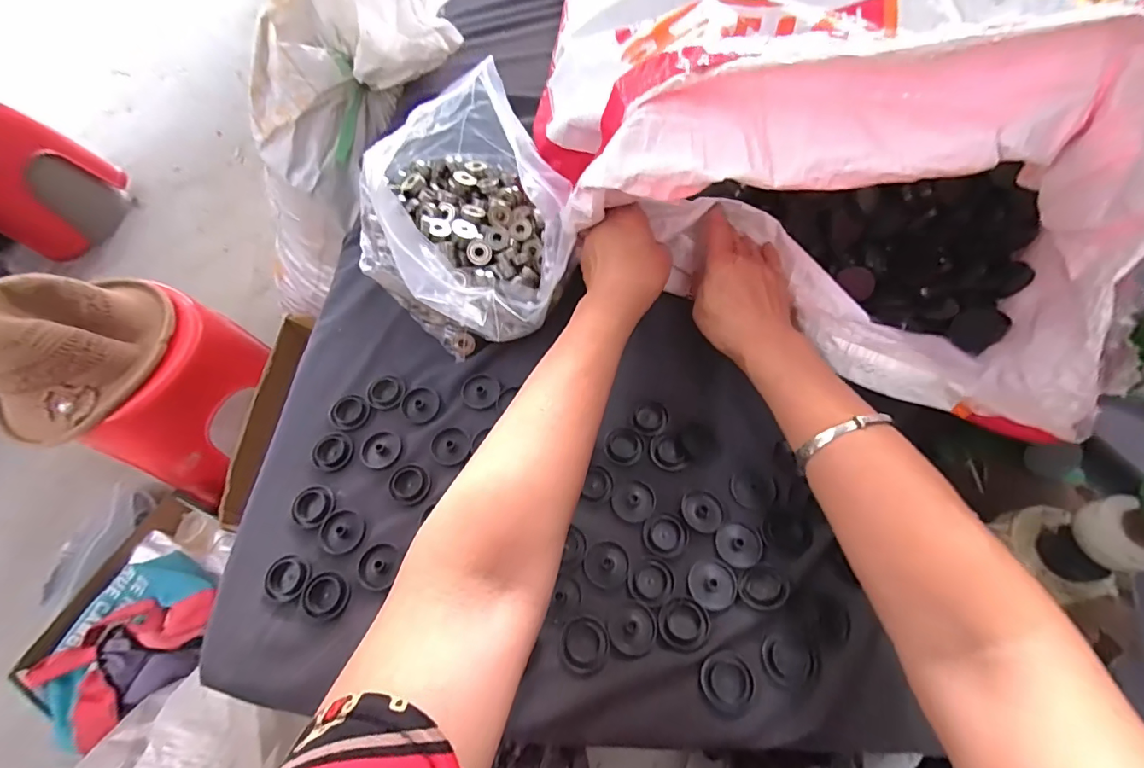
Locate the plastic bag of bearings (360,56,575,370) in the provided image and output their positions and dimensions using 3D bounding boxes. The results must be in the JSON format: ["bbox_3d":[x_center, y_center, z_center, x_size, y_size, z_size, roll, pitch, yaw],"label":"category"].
[{"bbox_3d":[-0.098,-0.138,0.419,0.156,0.179,0.205,-34,65,-15],"label":"plastic bag of bearings"}]

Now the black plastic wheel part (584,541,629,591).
[{"bbox_3d":[0.026,0.135,0.366,0.032,0.004,0.032,-1,61,2],"label":"black plastic wheel part"}]

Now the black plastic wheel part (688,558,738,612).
[{"bbox_3d":[0.103,0.145,0.357,0.034,0.004,0.033,-1,61,2],"label":"black plastic wheel part"}]

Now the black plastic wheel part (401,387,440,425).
[{"bbox_3d":[-0.135,0.018,0.435,0.035,0.004,0.030,39,70,21],"label":"black plastic wheel part"}]

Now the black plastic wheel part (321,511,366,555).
[{"bbox_3d":[-0.180,0.117,0.386,0.034,0.006,0.032,-1,61,2],"label":"black plastic wheel part"}]

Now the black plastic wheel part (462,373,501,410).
[{"bbox_3d":[-0.082,0.007,0.440,0.037,0.005,0.032,36,69,20],"label":"black plastic wheel part"}]

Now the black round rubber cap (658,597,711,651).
[{"bbox_3d":[0.078,0.168,0.343,0.033,0.006,0.033,-1,61,2],"label":"black round rubber cap"}]

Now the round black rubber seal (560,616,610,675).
[{"bbox_3d":[0.009,0.183,0.342,0.033,0.004,0.034,-1,61,2],"label":"round black rubber seal"}]

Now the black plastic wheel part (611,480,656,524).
[{"bbox_3d":[0.049,0.092,0.387,0.033,0.004,0.032,-1,61,2],"label":"black plastic wheel part"}]

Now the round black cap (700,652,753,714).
[{"bbox_3d":[0.103,0.198,0.325,0.034,0.005,0.034,16,63,11],"label":"round black cap"}]

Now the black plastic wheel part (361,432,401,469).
[{"bbox_3d":[-0.162,0.056,0.418,0.033,0.004,0.032,-1,61,2],"label":"black plastic wheel part"}]

